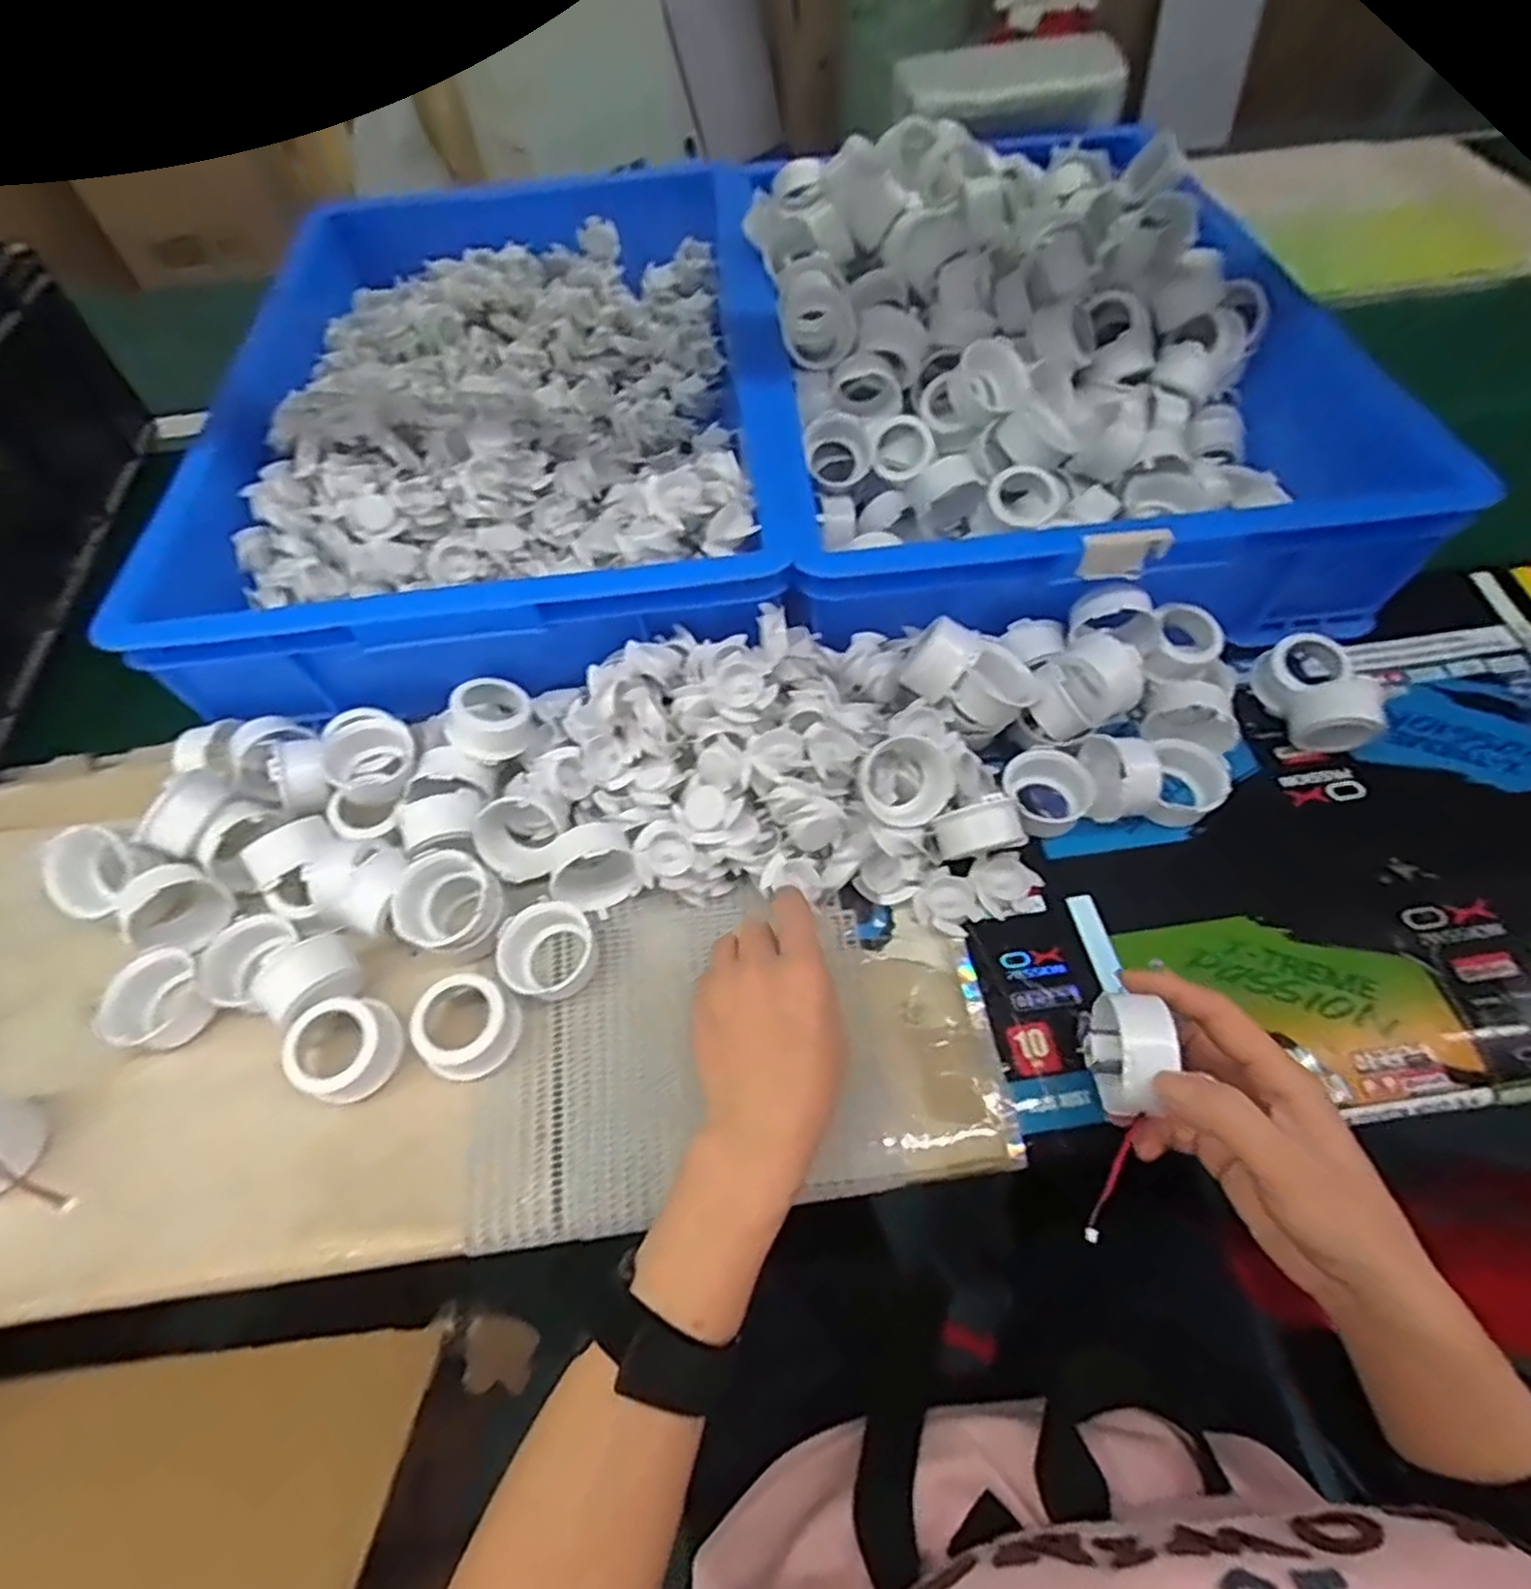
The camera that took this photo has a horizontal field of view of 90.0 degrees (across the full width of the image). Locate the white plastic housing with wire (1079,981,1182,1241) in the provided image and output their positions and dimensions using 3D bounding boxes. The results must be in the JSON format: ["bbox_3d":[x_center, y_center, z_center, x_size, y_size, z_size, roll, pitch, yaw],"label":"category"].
[{"bbox_3d":[0.160,0.145,0.349,0.032,0.038,0.104,11,87,10],"label":"white plastic housing with wire"}]

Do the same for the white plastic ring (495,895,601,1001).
[{"bbox_3d":[-0.125,0.092,0.441,0.053,0.030,0.052,-2,58,2],"label":"white plastic ring"}]

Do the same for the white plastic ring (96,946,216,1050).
[{"bbox_3d":[-0.344,0.118,0.435,0.052,0.023,0.058,-31,61,-15],"label":"white plastic ring"}]

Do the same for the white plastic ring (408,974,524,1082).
[{"bbox_3d":[-0.163,0.128,0.417,0.051,0.031,0.050,-2,58,2],"label":"white plastic ring"}]

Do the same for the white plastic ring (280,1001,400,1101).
[{"bbox_3d":[-0.226,0.138,0.413,0.049,0.032,0.047,-2,58,2],"label":"white plastic ring"}]

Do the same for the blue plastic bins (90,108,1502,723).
[{"bbox_3d":[-0.007,-0.355,0.620,0.804,0.139,0.592,-7,58,-1],"label":"blue plastic bins"}]

